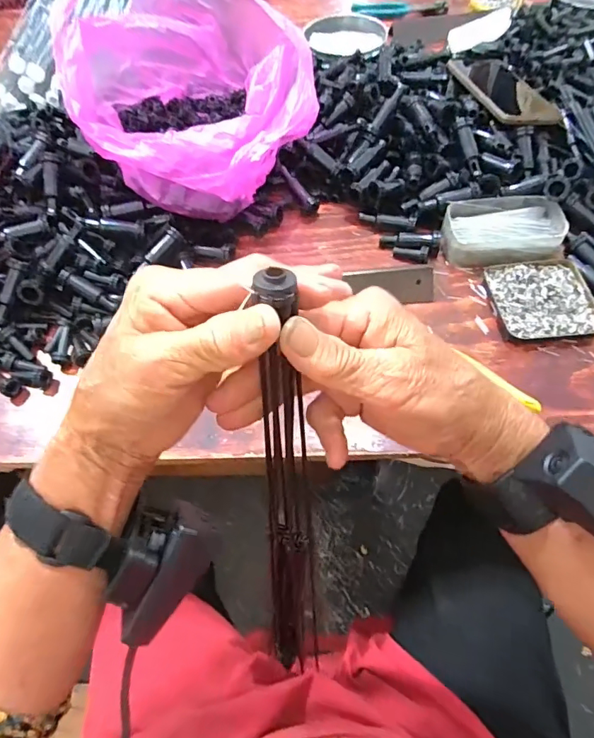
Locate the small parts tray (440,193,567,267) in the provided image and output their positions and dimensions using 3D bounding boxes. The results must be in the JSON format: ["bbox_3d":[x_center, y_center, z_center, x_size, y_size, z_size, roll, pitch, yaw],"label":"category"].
[{"bbox_3d":[0.221,-0.151,0.507,0.121,0.033,0.069,-1,57,-2],"label":"small parts tray"}]

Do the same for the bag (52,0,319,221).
[{"bbox_3d":[-0.110,-0.307,0.516,0.252,0.145,0.247,-2,57,-2],"label":"bag"}]

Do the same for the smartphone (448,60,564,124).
[{"bbox_3d":[0.260,-0.344,0.585,0.093,0.013,0.178,-8,54,-12],"label":"smartphone"}]

